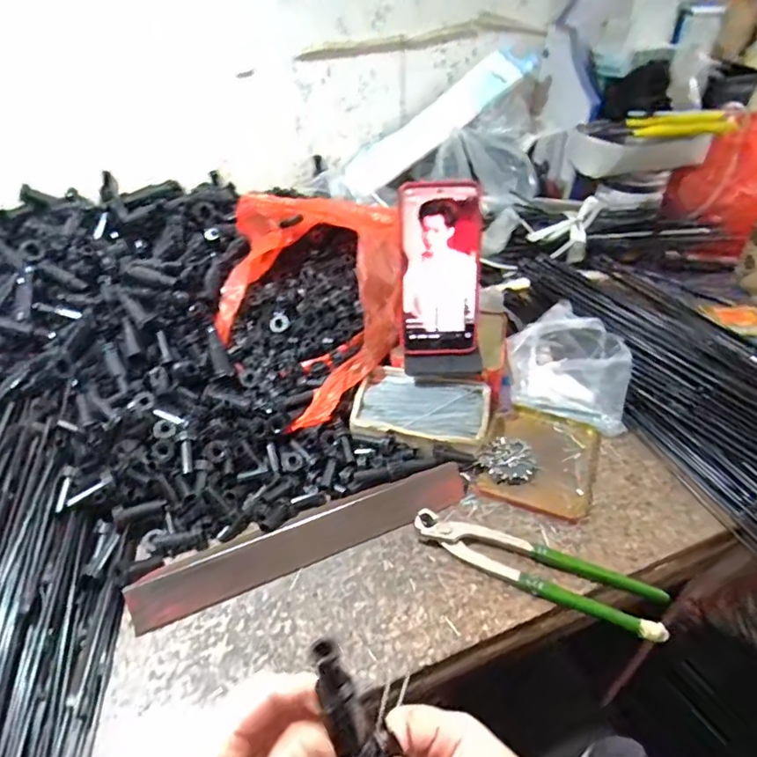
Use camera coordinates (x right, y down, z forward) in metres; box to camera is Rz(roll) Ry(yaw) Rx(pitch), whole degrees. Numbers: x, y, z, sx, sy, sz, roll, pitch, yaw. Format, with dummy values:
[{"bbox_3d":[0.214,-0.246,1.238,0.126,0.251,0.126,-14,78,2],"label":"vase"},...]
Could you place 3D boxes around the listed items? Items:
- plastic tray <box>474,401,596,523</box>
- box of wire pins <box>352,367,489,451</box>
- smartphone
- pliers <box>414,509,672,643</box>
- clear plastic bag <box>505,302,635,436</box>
[{"bbox_3d":[0.155,0.076,0.531,0.101,0.011,0.124,14,46,14],"label":"plastic tray"},{"bbox_3d":[0.043,0.031,0.543,0.125,0.018,0.084,9,44,9],"label":"box of wire pins"},{"bbox_3d":[0.061,-0.105,0.537,0.079,0.163,0.017,-4,19,-4],"label":"smartphone"},{"bbox_3d":[0.126,0.151,0.445,0.197,0.014,0.043,19,47,19],"label":"pliers"},{"bbox_3d":[0.200,-0.020,0.572,0.128,0.084,0.097,17,46,16],"label":"clear plastic bag"}]

